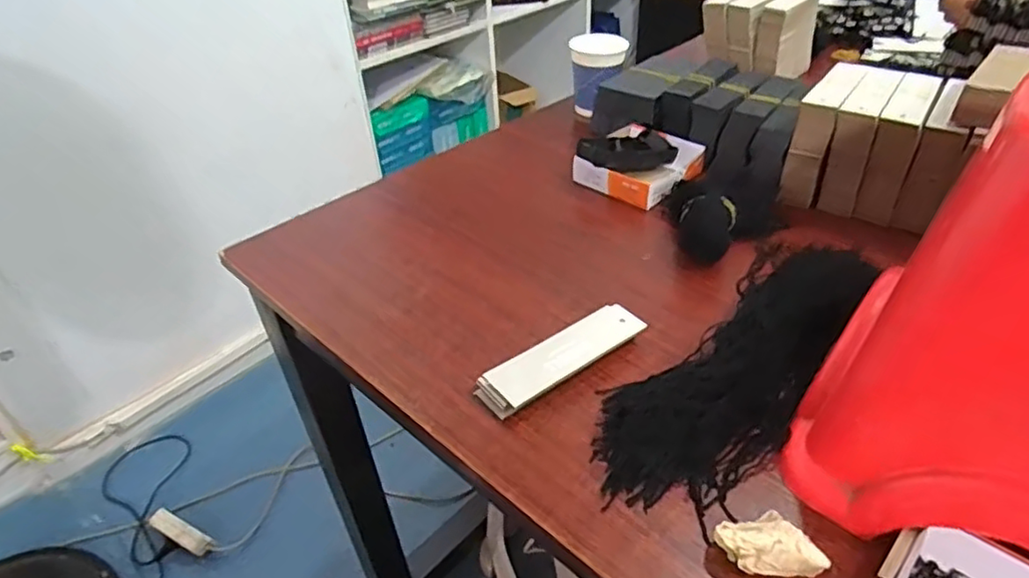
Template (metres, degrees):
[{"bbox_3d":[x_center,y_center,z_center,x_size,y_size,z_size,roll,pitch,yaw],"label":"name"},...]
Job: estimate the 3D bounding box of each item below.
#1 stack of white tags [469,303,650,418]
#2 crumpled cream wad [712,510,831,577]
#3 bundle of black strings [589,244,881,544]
[{"bbox_3d":[0.035,0.049,0.455,0.132,0.015,0.040,-27,44,-28],"label":"stack of white tags"},{"bbox_3d":[0.136,0.136,0.337,0.054,0.023,0.030,7,38,12],"label":"crumpled cream wad"},{"bbox_3d":[0.171,0.036,0.454,0.107,0.032,0.326,26,46,32],"label":"bundle of black strings"}]

